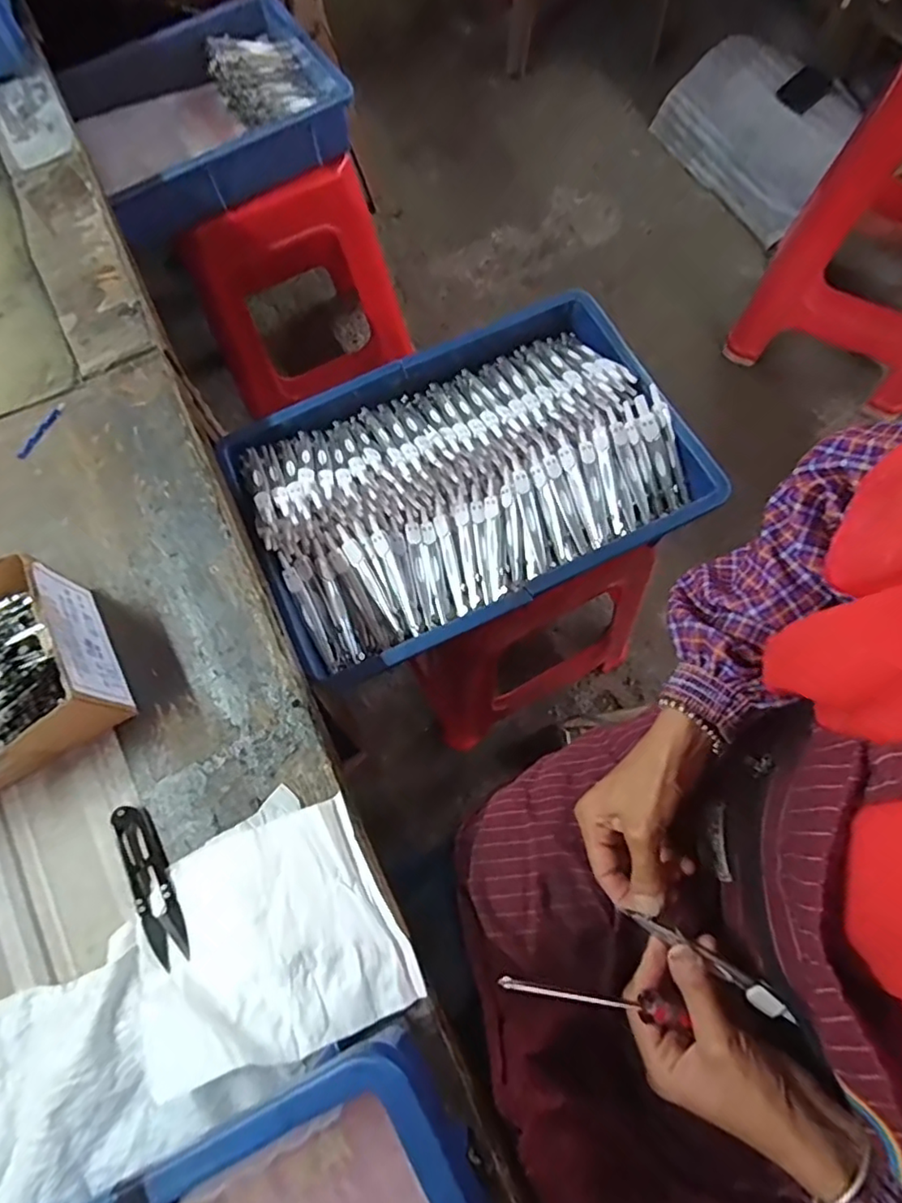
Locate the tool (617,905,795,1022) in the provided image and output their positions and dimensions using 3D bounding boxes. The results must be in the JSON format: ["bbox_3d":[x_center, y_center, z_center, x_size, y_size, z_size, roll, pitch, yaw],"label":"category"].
[{"bbox_3d":[0.161,0.222,0.362,0.112,0.010,0.014,33,74,3],"label":"tool"}]

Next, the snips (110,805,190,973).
[{"bbox_3d":[-0.192,0.178,0.374,0.025,0.008,0.100,-28,72,-8],"label":"snips"}]

